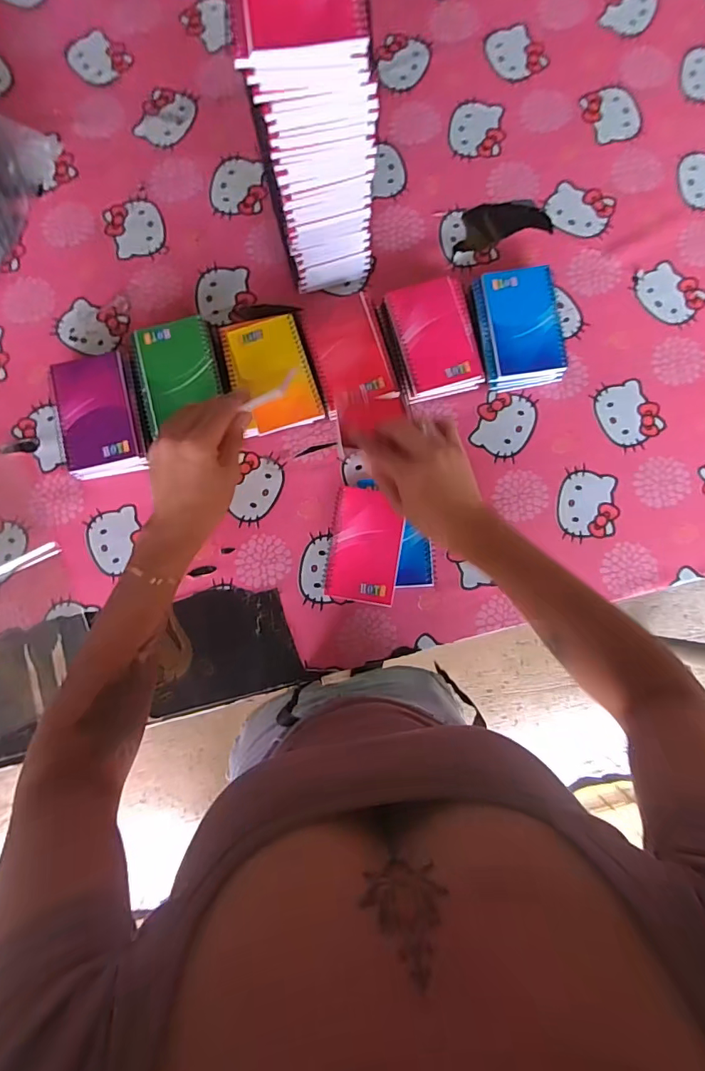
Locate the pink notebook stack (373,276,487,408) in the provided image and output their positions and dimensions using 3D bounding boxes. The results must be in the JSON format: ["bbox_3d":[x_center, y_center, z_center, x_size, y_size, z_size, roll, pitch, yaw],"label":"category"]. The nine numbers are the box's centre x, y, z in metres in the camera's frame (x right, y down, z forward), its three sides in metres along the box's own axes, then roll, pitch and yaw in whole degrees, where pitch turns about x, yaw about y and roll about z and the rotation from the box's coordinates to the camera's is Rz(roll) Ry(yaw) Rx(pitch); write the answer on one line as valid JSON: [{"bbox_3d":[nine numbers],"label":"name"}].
[{"bbox_3d":[0.096,-0.237,0.580,0.102,0.034,0.138,-16,83,-1],"label":"pink notebook stack"}]

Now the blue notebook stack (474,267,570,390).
[{"bbox_3d":[0.201,-0.253,0.581,0.093,0.033,0.133,-8,83,0],"label":"blue notebook stack"}]

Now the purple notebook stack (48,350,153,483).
[{"bbox_3d":[-0.298,-0.141,0.570,0.096,0.040,0.142,-14,83,-1],"label":"purple notebook stack"}]

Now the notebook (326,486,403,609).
[{"bbox_3d":[0.015,0.012,0.560,0.083,0.010,0.128,9,88,4],"label":"notebook"}]

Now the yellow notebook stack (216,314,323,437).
[{"bbox_3d":[-0.098,-0.195,0.571,0.095,0.040,0.140,-17,83,-1],"label":"yellow notebook stack"}]

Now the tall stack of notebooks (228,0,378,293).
[{"bbox_3d":[-0.038,-0.379,0.471,0.106,0.290,0.128,-7,83,0],"label":"tall stack of notebooks"}]

